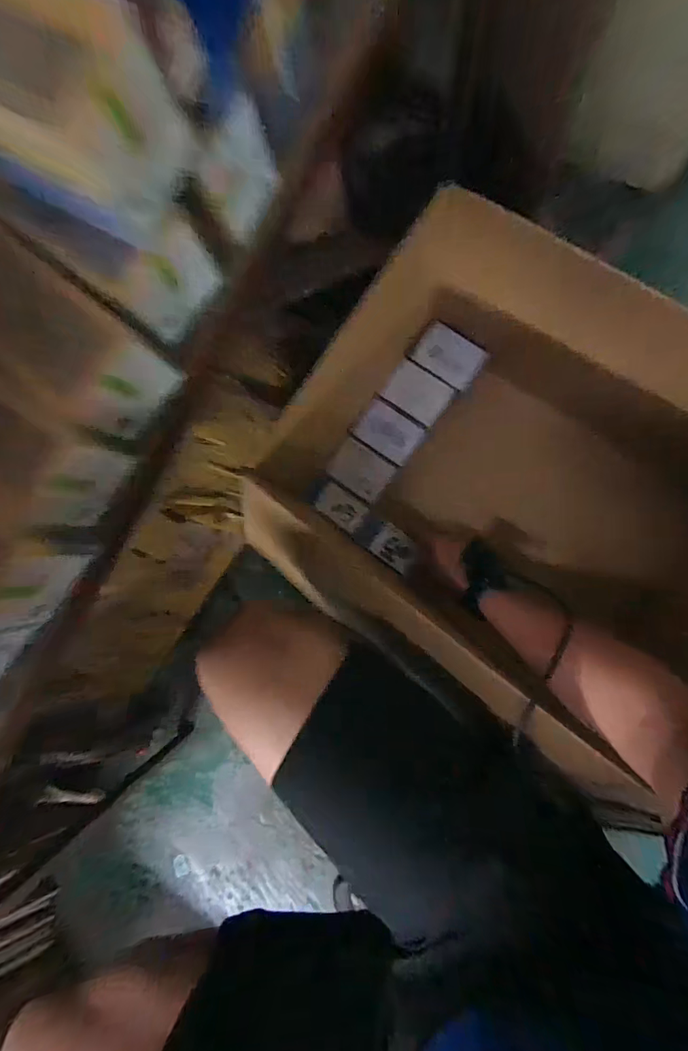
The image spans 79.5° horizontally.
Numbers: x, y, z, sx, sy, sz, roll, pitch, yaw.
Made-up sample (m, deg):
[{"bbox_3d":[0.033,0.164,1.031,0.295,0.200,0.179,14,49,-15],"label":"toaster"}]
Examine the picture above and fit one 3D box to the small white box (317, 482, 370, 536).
[{"bbox_3d":[-0.004,-0.028,0.682,0.080,0.012,0.051,35,91,10],"label":"small white box"}]

